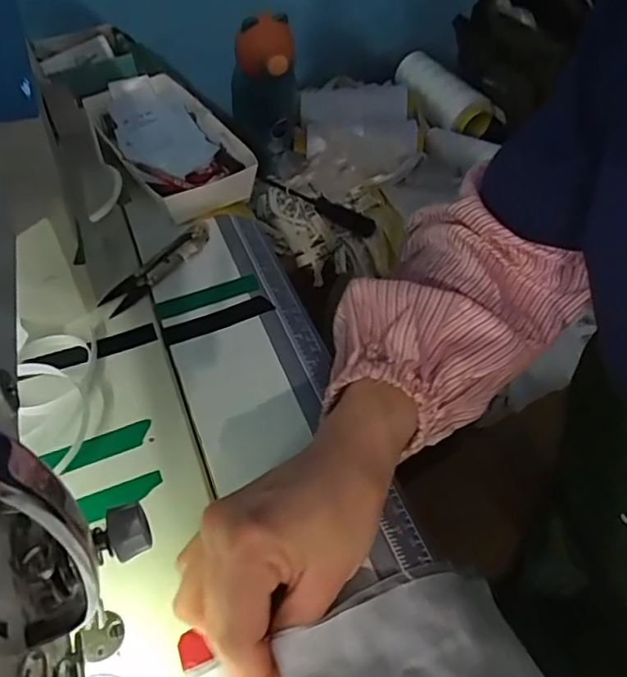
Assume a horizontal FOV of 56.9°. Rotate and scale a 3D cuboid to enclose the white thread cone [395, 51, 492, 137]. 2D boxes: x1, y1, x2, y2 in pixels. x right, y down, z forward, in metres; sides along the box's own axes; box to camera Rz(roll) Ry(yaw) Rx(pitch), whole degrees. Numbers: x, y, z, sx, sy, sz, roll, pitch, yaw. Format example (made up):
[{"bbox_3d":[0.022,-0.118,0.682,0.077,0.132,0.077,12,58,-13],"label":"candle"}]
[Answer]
[{"bbox_3d":[0.187,-0.371,0.869,0.074,0.058,0.176,-30,66,-19],"label":"white thread cone"}]

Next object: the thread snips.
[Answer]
[{"bbox_3d":[-0.120,-0.056,0.451,0.027,0.009,0.106,30,58,28],"label":"thread snips"}]

